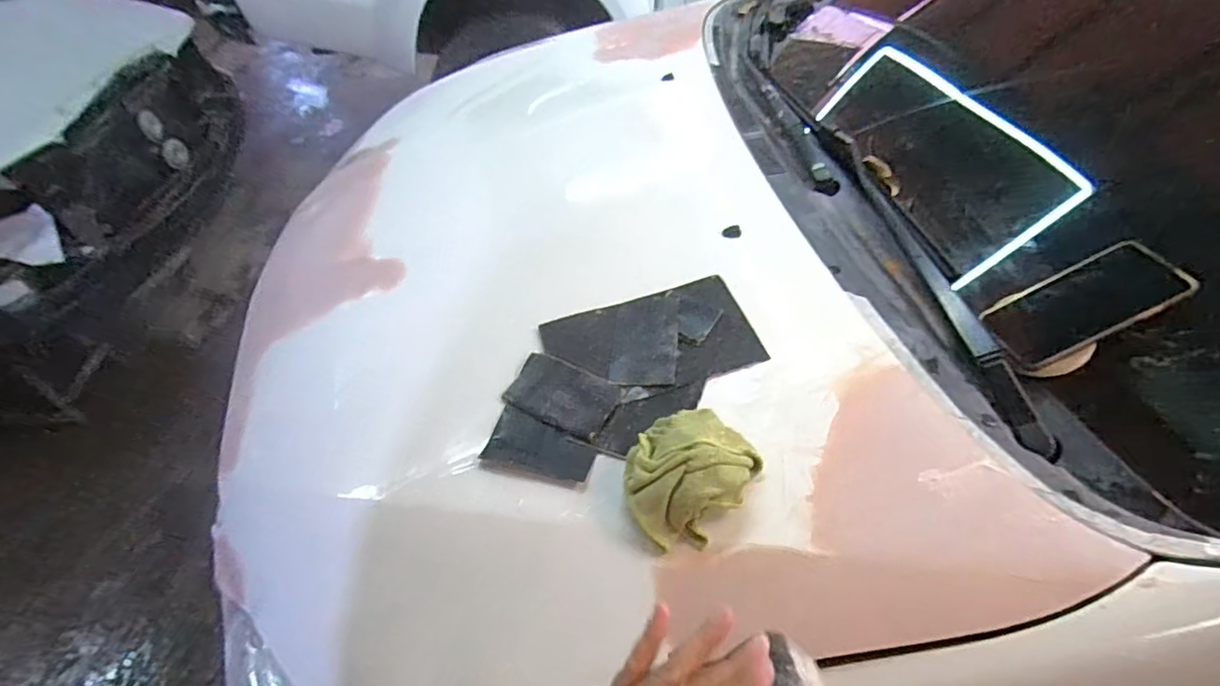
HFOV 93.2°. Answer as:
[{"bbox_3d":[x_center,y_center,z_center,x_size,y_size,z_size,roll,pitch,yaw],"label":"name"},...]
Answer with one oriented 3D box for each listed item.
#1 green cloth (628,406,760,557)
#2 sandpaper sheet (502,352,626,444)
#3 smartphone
[{"bbox_3d":[0.072,0.110,0.515,0.123,0.061,0.100,-29,54,-31],"label":"green cloth"},{"bbox_3d":[-0.052,0.055,0.609,0.118,0.008,0.070,22,61,23],"label":"sandpaper sheet"},{"bbox_3d":[0.471,-0.039,0.575,0.160,0.014,0.075,-31,65,18],"label":"smartphone"}]

